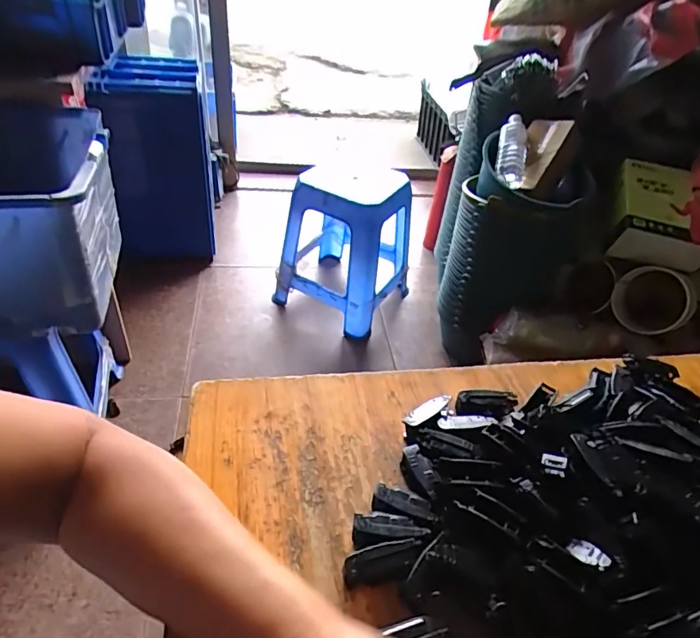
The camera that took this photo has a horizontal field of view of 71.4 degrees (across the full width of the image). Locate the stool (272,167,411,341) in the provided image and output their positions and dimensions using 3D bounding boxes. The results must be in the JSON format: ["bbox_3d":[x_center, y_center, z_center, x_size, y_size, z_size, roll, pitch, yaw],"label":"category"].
[{"bbox_3d":[-0.009,-0.232,1.588,0.338,0.454,0.368,24,42,20],"label":"stool"}]

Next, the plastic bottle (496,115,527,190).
[{"bbox_3d":[0.406,-0.424,1.205,0.071,0.060,0.200,9,74,3],"label":"plastic bottle"}]

